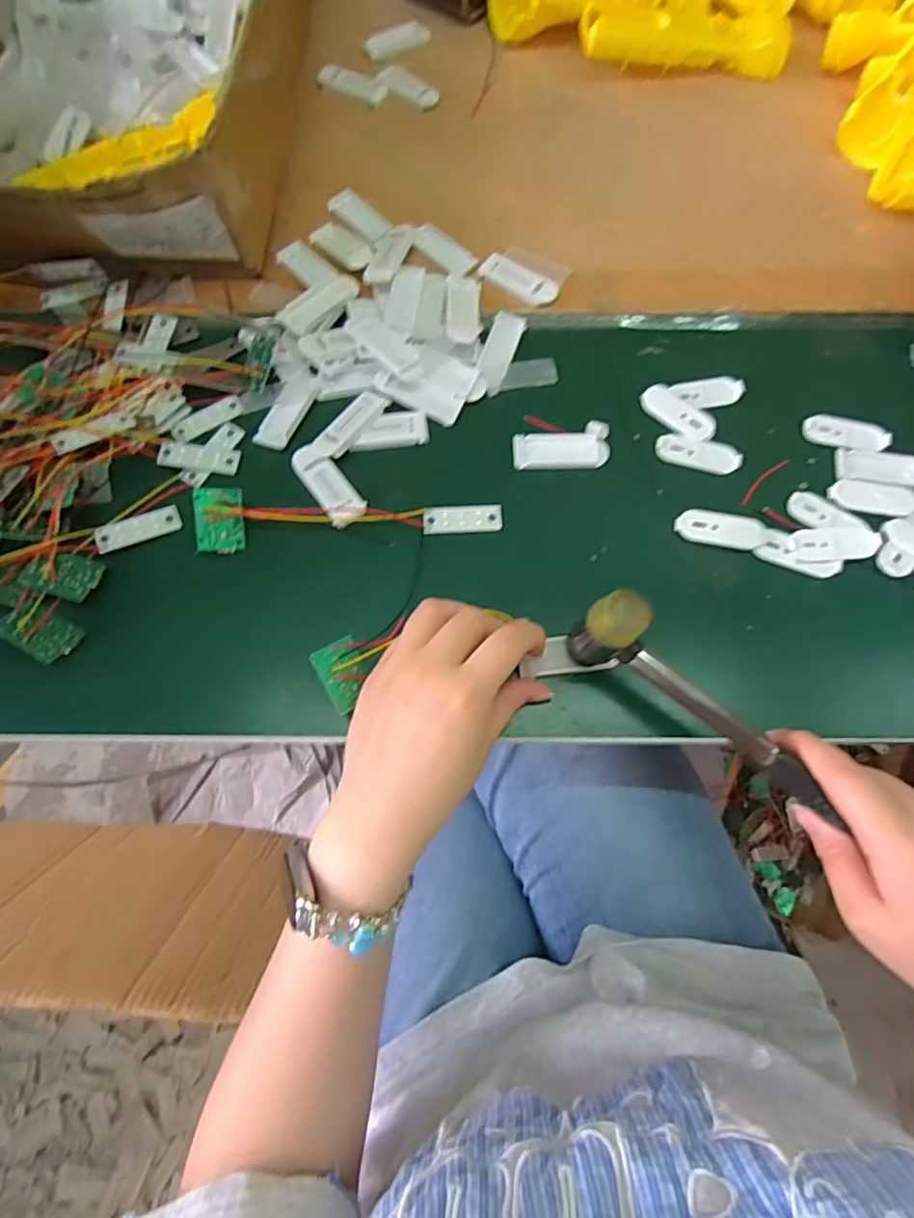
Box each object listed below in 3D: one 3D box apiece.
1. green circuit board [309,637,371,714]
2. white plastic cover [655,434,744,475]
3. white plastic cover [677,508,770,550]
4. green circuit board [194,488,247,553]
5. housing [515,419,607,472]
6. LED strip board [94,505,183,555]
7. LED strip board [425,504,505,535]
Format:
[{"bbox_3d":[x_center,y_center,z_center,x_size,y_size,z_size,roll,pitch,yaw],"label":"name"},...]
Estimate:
[{"bbox_3d":[-0.059,0.034,0.309,0.028,0.004,0.034,-34,99,-42],"label":"green circuit board"},{"bbox_3d":[0.151,-0.098,0.360,0.051,0.004,0.022,18,71,6],"label":"white plastic cover"},{"bbox_3d":[0.157,-0.047,0.345,0.053,0.004,0.021,10,71,4],"label":"white plastic cover"},{"bbox_3d":[-0.137,-0.051,0.335,0.027,0.004,0.037,-4,97,-35],"label":"green circuit board"},{"bbox_3d":[0.066,-0.101,0.362,0.061,0.004,0.031,-6,71,-2],"label":"housing"},{"bbox_3d":[-0.188,-0.048,0.343,0.047,0.004,0.018,-26,79,-23],"label":"LED strip board"},{"bbox_3d":[0.004,-0.054,0.349,0.047,0.004,0.018,-3,71,-1],"label":"LED strip board"}]

